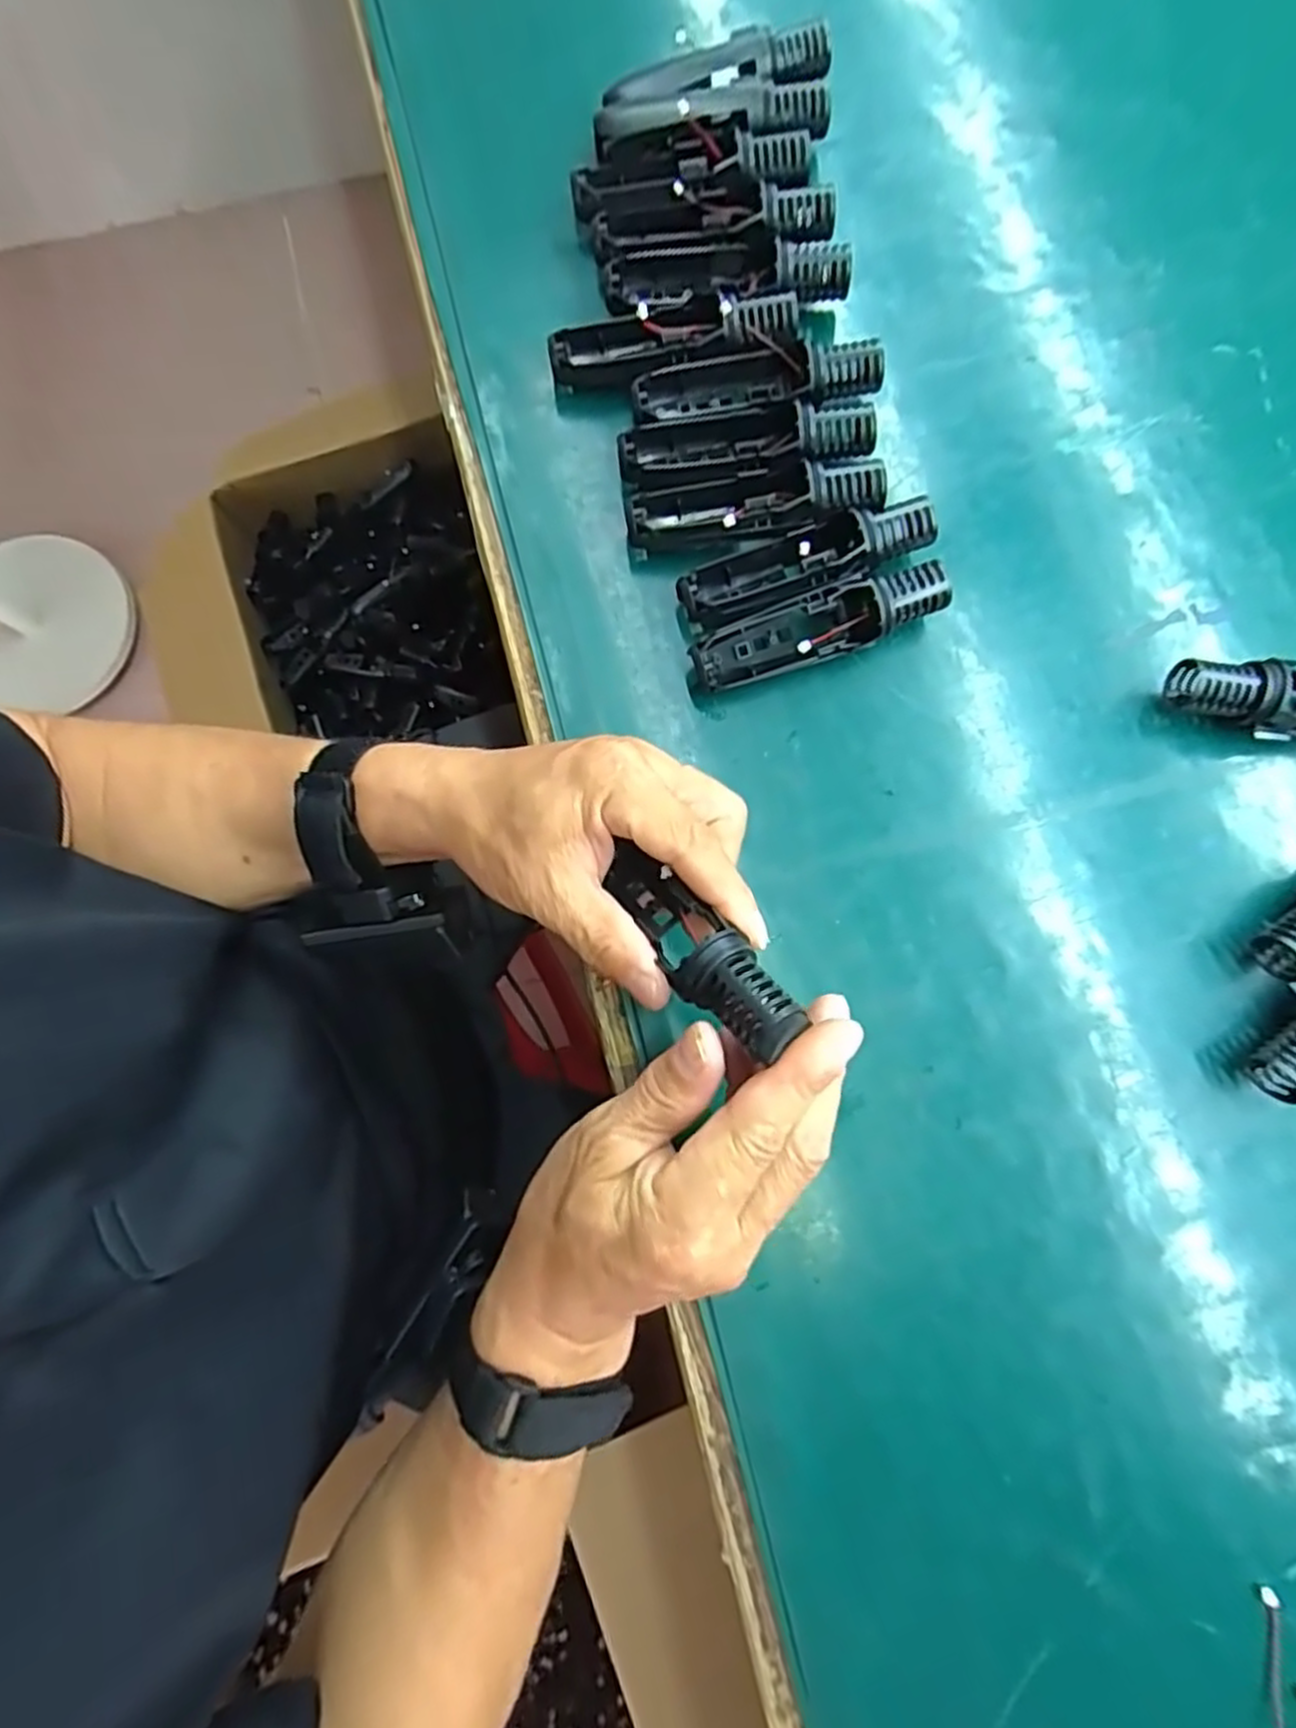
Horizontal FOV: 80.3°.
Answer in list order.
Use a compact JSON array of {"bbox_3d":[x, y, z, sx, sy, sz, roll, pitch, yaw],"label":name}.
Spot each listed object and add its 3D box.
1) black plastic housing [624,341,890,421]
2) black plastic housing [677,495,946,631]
[{"bbox_3d":[0.054,-0.236,0.381,0.120,0.032,0.030,-4,80,-1],"label":"black plastic housing"},{"bbox_3d":[0.075,-0.142,0.366,0.121,0.027,0.031,-18,80,-4],"label":"black plastic housing"}]

